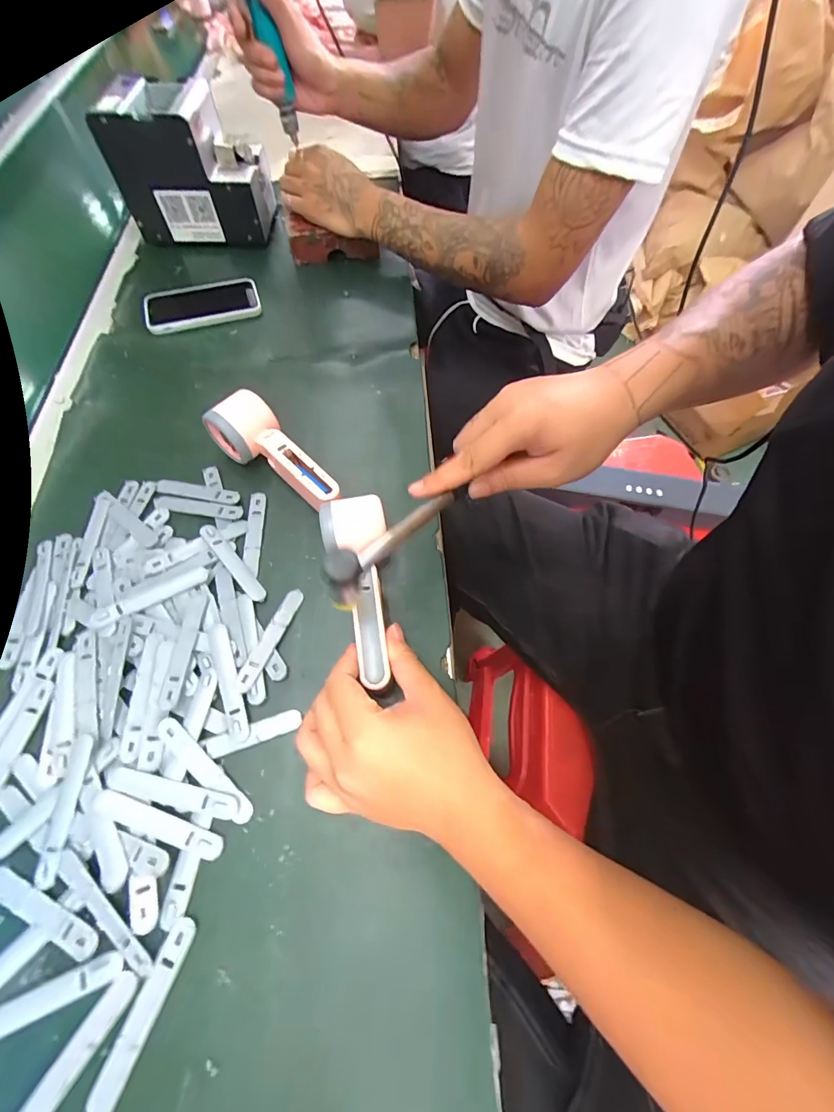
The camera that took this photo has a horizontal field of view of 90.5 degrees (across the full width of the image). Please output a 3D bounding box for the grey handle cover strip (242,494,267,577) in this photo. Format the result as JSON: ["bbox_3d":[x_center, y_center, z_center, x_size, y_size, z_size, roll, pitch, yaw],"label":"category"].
[{"bbox_3d":[-0.157,-0.023,0.398,0.015,0.005,0.088,-4,64,-2],"label":"grey handle cover strip"}]

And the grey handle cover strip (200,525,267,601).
[{"bbox_3d":[-0.168,0.006,0.377,0.015,0.010,0.090,-39,70,-18],"label":"grey handle cover strip"}]

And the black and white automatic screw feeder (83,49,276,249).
[{"bbox_3d":[-0.303,-0.534,0.572,0.170,0.142,0.129,5,64,2],"label":"black and white automatic screw feeder"}]

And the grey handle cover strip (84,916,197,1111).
[{"bbox_3d":[-0.165,0.276,0.249,0.018,0.004,0.095,19,65,9],"label":"grey handle cover strip"}]

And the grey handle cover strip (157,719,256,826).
[{"bbox_3d":[-0.156,0.156,0.303,0.095,0.007,0.016,36,69,16],"label":"grey handle cover strip"}]

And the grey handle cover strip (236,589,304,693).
[{"bbox_3d":[-0.124,0.068,0.349,0.016,0.008,0.092,19,65,9],"label":"grey handle cover strip"}]

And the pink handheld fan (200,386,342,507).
[{"bbox_3d":[-0.142,-0.095,0.405,0.056,0.053,0.156,-39,70,-17],"label":"pink handheld fan"}]

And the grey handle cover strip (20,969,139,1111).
[{"bbox_3d":[-0.202,0.295,0.238,0.016,0.006,0.093,30,67,13],"label":"grey handle cover strip"}]

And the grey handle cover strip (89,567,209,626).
[{"bbox_3d":[-0.230,0.035,0.355,0.097,0.010,0.019,-25,66,-12],"label":"grey handle cover strip"}]

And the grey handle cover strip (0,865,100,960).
[{"bbox_3d":[-0.246,0.230,0.268,0.093,0.004,0.017,20,65,9],"label":"grey handle cover strip"}]

